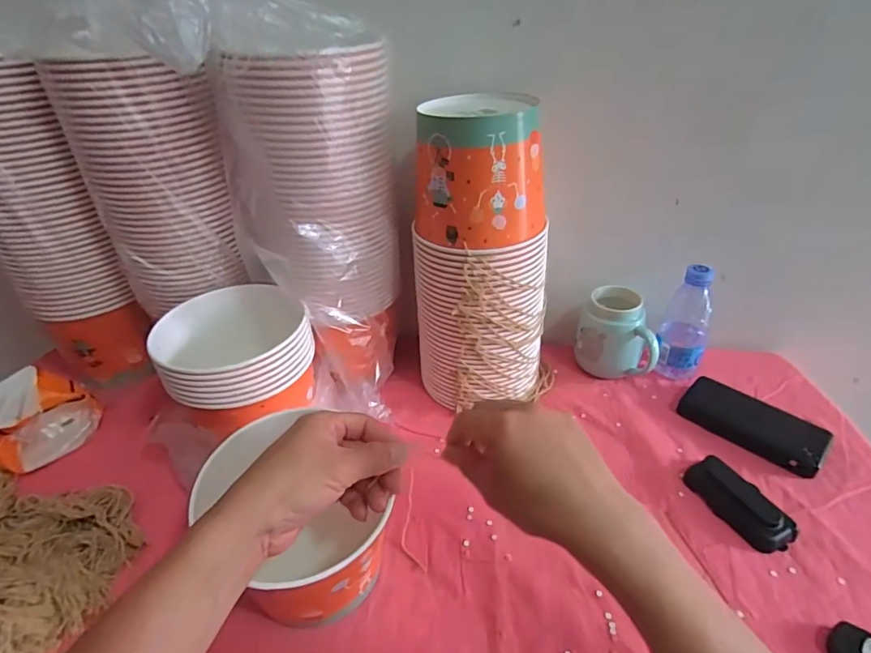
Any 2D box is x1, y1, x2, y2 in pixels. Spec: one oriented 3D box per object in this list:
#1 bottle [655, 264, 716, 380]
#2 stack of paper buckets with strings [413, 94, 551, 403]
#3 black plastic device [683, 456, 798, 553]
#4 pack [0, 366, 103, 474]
[{"bbox_3d":[0.340,-0.003,0.667,0.062,0.153,0.049,19,41,26],"label":"bottle"},{"bbox_3d":[0.058,-0.071,0.598,0.157,0.357,0.130,-14,37,-15],"label":"stack of paper buckets with strings"},{"bbox_3d":[0.321,0.185,0.521,0.048,0.019,0.105,-17,39,-20],"label":"black plastic device"},{"bbox_3d":[-0.518,0.111,0.618,0.127,0.077,0.126,21,42,28],"label":"pack"}]

